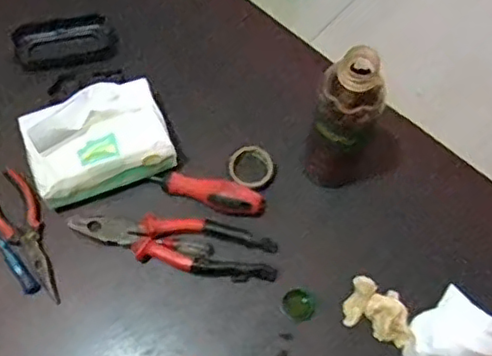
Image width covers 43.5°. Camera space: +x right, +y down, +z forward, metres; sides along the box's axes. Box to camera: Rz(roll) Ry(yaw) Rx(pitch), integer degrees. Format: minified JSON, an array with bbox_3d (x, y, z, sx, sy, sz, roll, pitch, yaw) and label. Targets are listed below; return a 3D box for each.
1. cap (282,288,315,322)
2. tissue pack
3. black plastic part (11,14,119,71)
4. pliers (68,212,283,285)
[{"bbox_3d":[0.052,0.124,0.602,0.031,0.005,0.031,0,69,0],"label":"cap"},{"bbox_3d":[-0.151,-0.041,0.627,0.143,0.068,0.094,-19,70,-7],"label":"tissue pack"},{"bbox_3d":[-0.210,-0.158,0.720,0.113,0.012,0.058,-10,69,-4],"label":"black plastic part"},{"bbox_3d":[-0.073,0.062,0.627,0.209,0.015,0.056,12,69,4],"label":"pliers"}]

